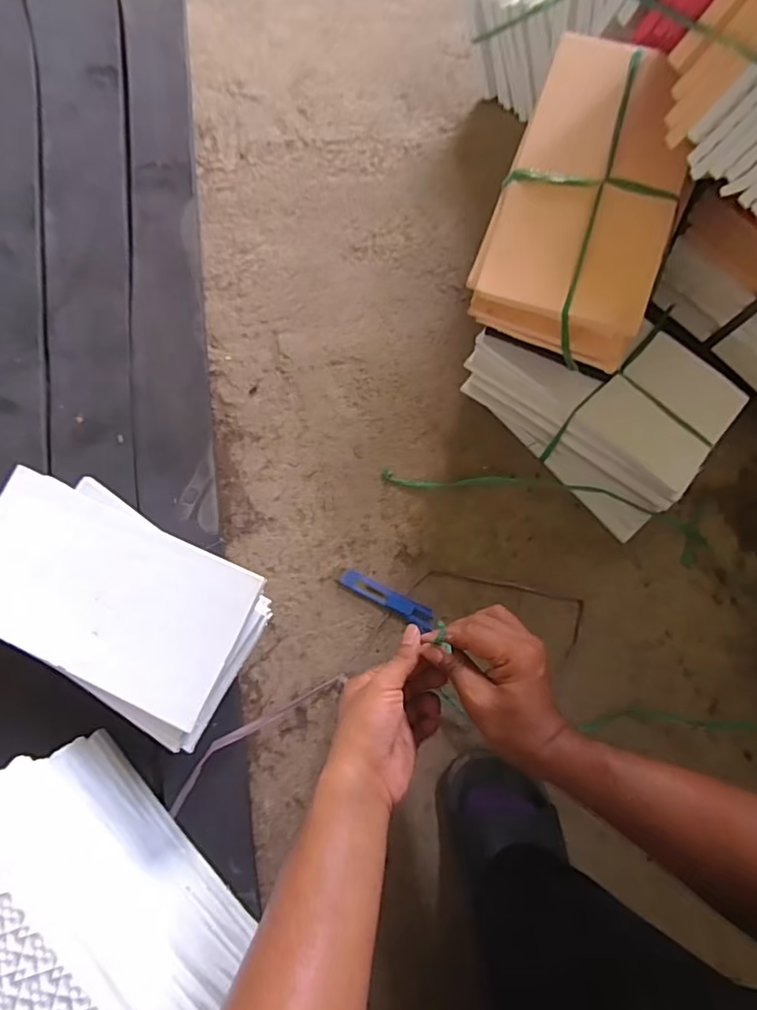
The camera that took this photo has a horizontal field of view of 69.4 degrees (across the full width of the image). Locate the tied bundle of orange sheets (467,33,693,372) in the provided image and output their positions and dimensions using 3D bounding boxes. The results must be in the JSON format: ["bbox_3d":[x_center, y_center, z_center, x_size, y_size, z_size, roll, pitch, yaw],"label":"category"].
[{"bbox_3d":[0.208,-0.300,0.545,0.163,0.069,0.278,19,88,12],"label":"tied bundle of orange sheets"}]

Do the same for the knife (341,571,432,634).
[{"bbox_3d":[0.011,0.116,0.676,0.127,0.016,0.027,26,76,14],"label":"knife"}]

